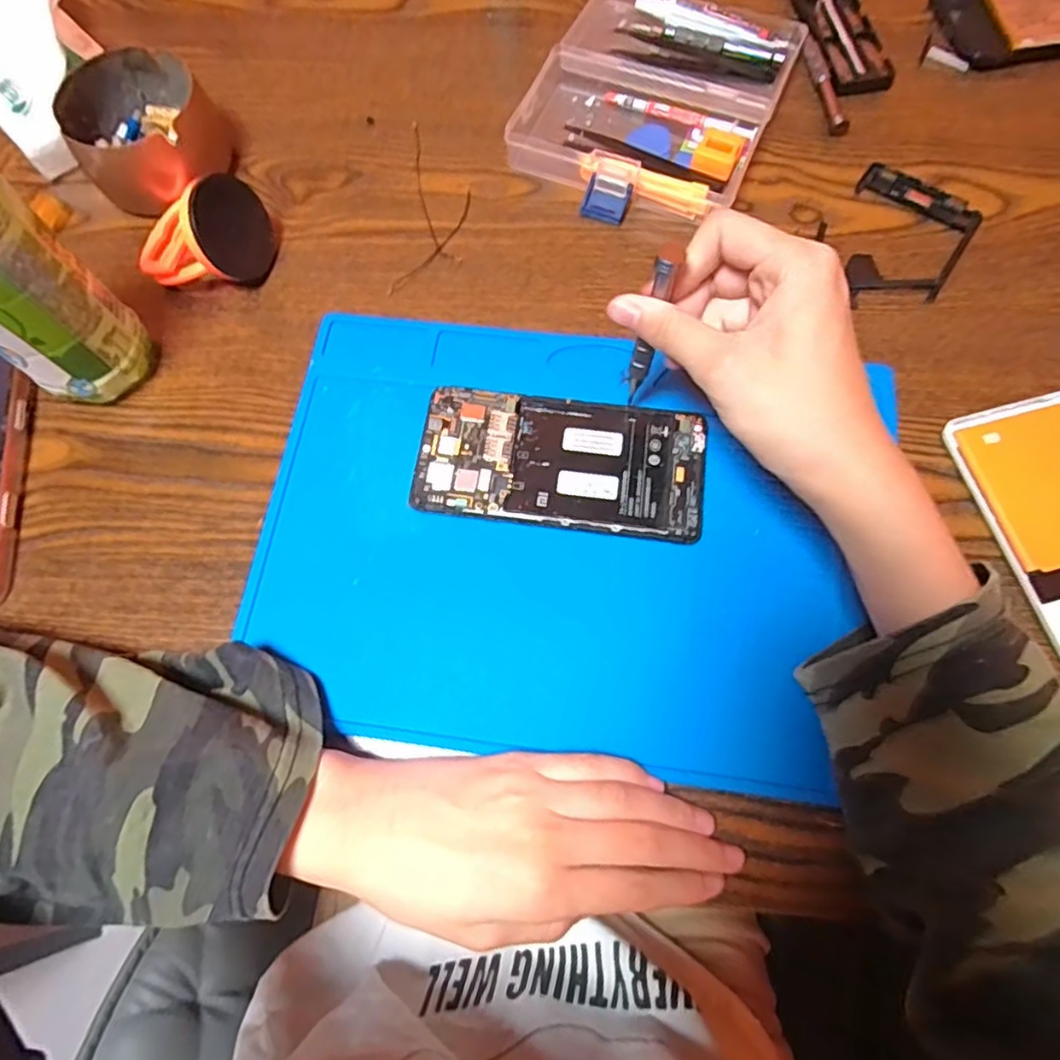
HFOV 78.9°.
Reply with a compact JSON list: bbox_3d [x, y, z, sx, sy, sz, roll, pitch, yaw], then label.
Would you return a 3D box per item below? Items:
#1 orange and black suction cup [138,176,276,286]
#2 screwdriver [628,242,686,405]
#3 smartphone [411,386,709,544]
[{"bbox_3d":[-0.192,-0.171,0.367,0.069,0.055,0.047,2,71,3],"label":"orange and black suction cup"},{"bbox_3d":[0.054,-0.090,0.291,0.011,0.101,0.007,15,68,3],"label":"screwdriver"},{"bbox_3d":[0.017,-0.036,0.338,0.146,0.010,0.072,7,71,5],"label":"smartphone"}]

